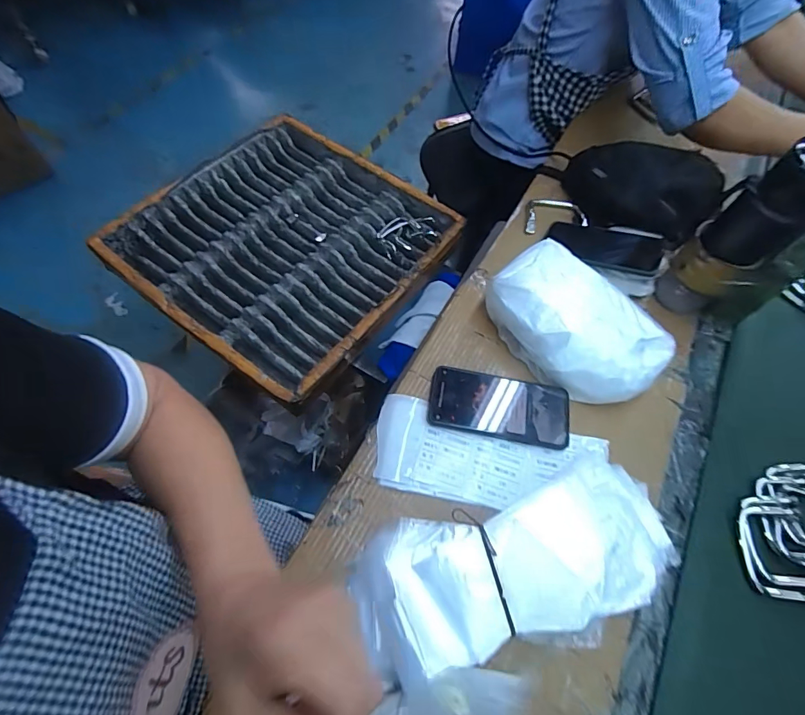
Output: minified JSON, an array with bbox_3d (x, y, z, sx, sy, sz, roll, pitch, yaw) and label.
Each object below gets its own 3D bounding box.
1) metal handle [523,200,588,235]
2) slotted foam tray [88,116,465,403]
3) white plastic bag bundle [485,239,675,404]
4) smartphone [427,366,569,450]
[{"bbox_3d":[0.243,-0.231,0.684,0.092,0.020,0.066,0,62,-4],"label":"metal handle"},{"bbox_3d":[-0.234,-0.246,0.888,0.542,0.054,0.554,34,65,14],"label":"slotted foam tray"},{"bbox_3d":[0.212,-0.037,0.539,0.125,0.092,0.212,-38,71,-21],"label":"white plastic bag bundle"},{"bbox_3d":[0.117,0.057,0.514,0.166,0.010,0.082,11,62,2],"label":"smartphone"}]

